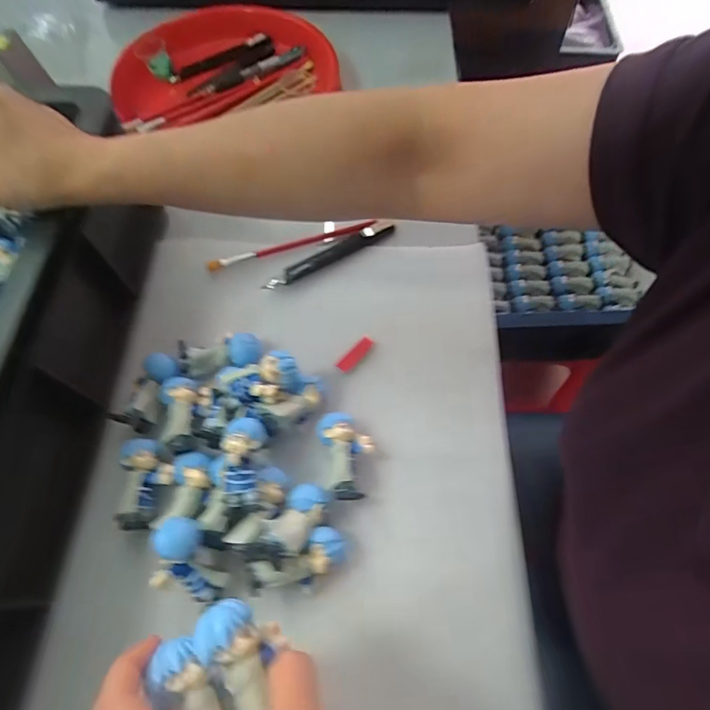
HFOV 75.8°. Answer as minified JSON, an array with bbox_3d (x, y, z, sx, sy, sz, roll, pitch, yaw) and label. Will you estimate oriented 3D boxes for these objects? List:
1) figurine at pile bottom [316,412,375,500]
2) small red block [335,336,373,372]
[{"bbox_3d":[-0.005,0.072,0.333,0.036,0.028,0.061,-15,64,-6],"label":"figurine at pile bottom"},{"bbox_3d":[0.000,-0.001,0.381,0.012,0.006,0.036,36,70,18],"label":"small red block"}]

